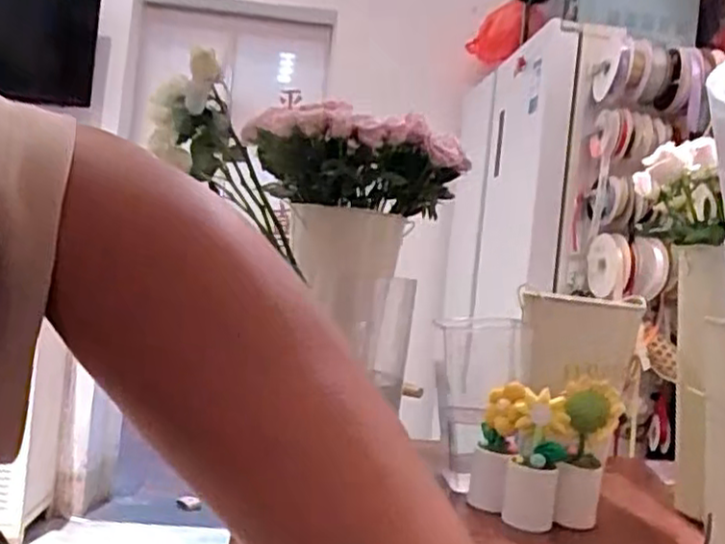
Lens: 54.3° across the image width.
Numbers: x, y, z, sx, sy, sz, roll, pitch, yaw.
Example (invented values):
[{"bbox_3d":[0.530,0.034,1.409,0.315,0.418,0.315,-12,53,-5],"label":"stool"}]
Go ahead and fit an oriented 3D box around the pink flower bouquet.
[{"bbox_3d":[-0.013,-0.179,1.141,0.342,0.145,0.267,5,1,3],"label":"pink flower bouquet"}]

